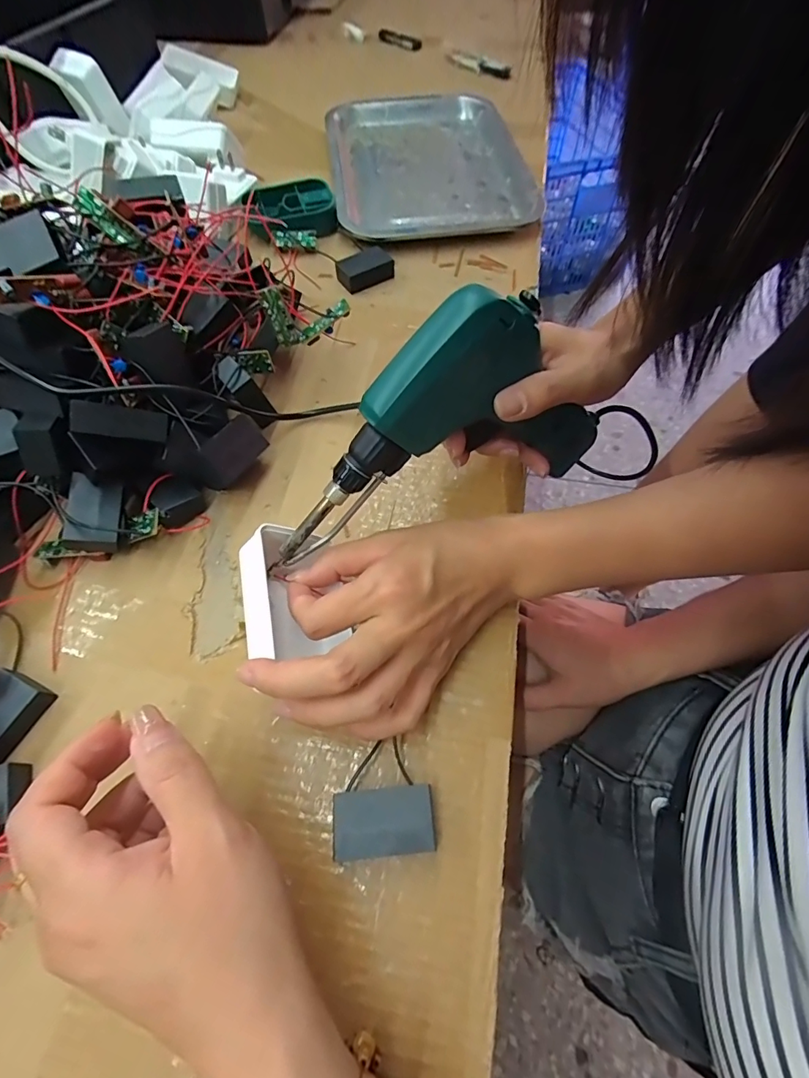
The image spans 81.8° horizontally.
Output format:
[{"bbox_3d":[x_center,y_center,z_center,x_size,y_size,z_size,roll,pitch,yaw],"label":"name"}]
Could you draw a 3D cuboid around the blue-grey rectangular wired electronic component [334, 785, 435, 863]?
[{"bbox_3d":[-0.010,0.136,0.226,0.047,0.018,0.027,-5,61,-2],"label":"blue-grey rectangular wired electronic component"}]

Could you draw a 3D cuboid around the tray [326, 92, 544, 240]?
[{"bbox_3d":[0.025,-0.440,0.543,0.215,0.016,0.328,-7,62,-3],"label":"tray"}]

